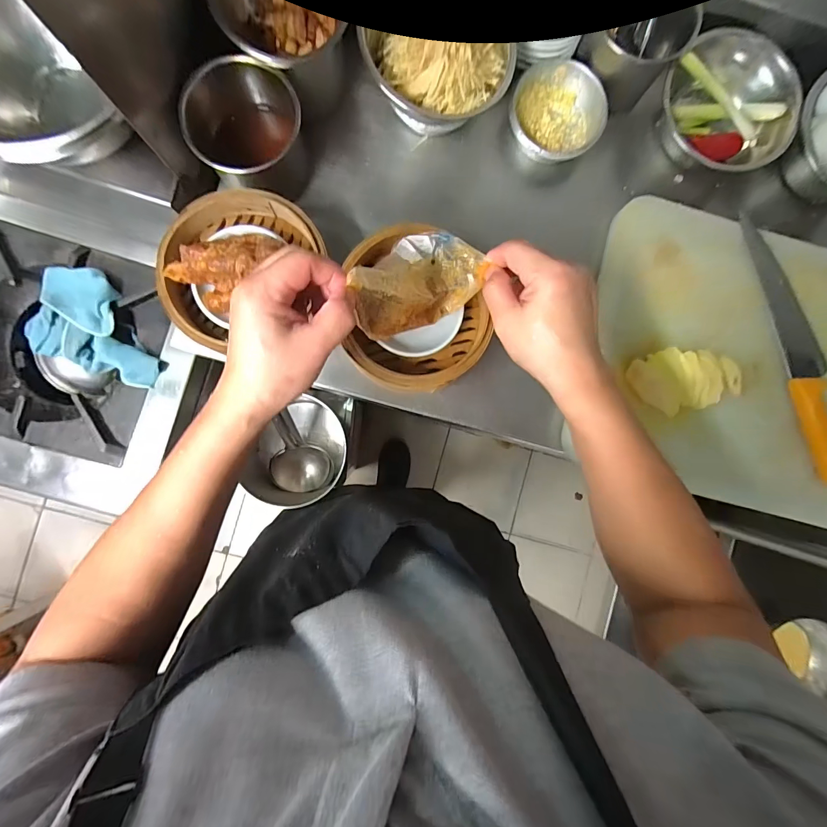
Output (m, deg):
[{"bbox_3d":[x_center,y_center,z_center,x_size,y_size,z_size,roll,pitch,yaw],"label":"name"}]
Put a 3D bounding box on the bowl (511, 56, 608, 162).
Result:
[{"bbox_3d":[0.176,-0.372,0.481,0.109,0.035,0.113,-34,91,-4],"label":"bowl"}]

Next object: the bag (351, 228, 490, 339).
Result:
[{"bbox_3d":[0.001,-0.121,0.337,0.119,0.085,0.075,-30,91,-4],"label":"bag"}]

